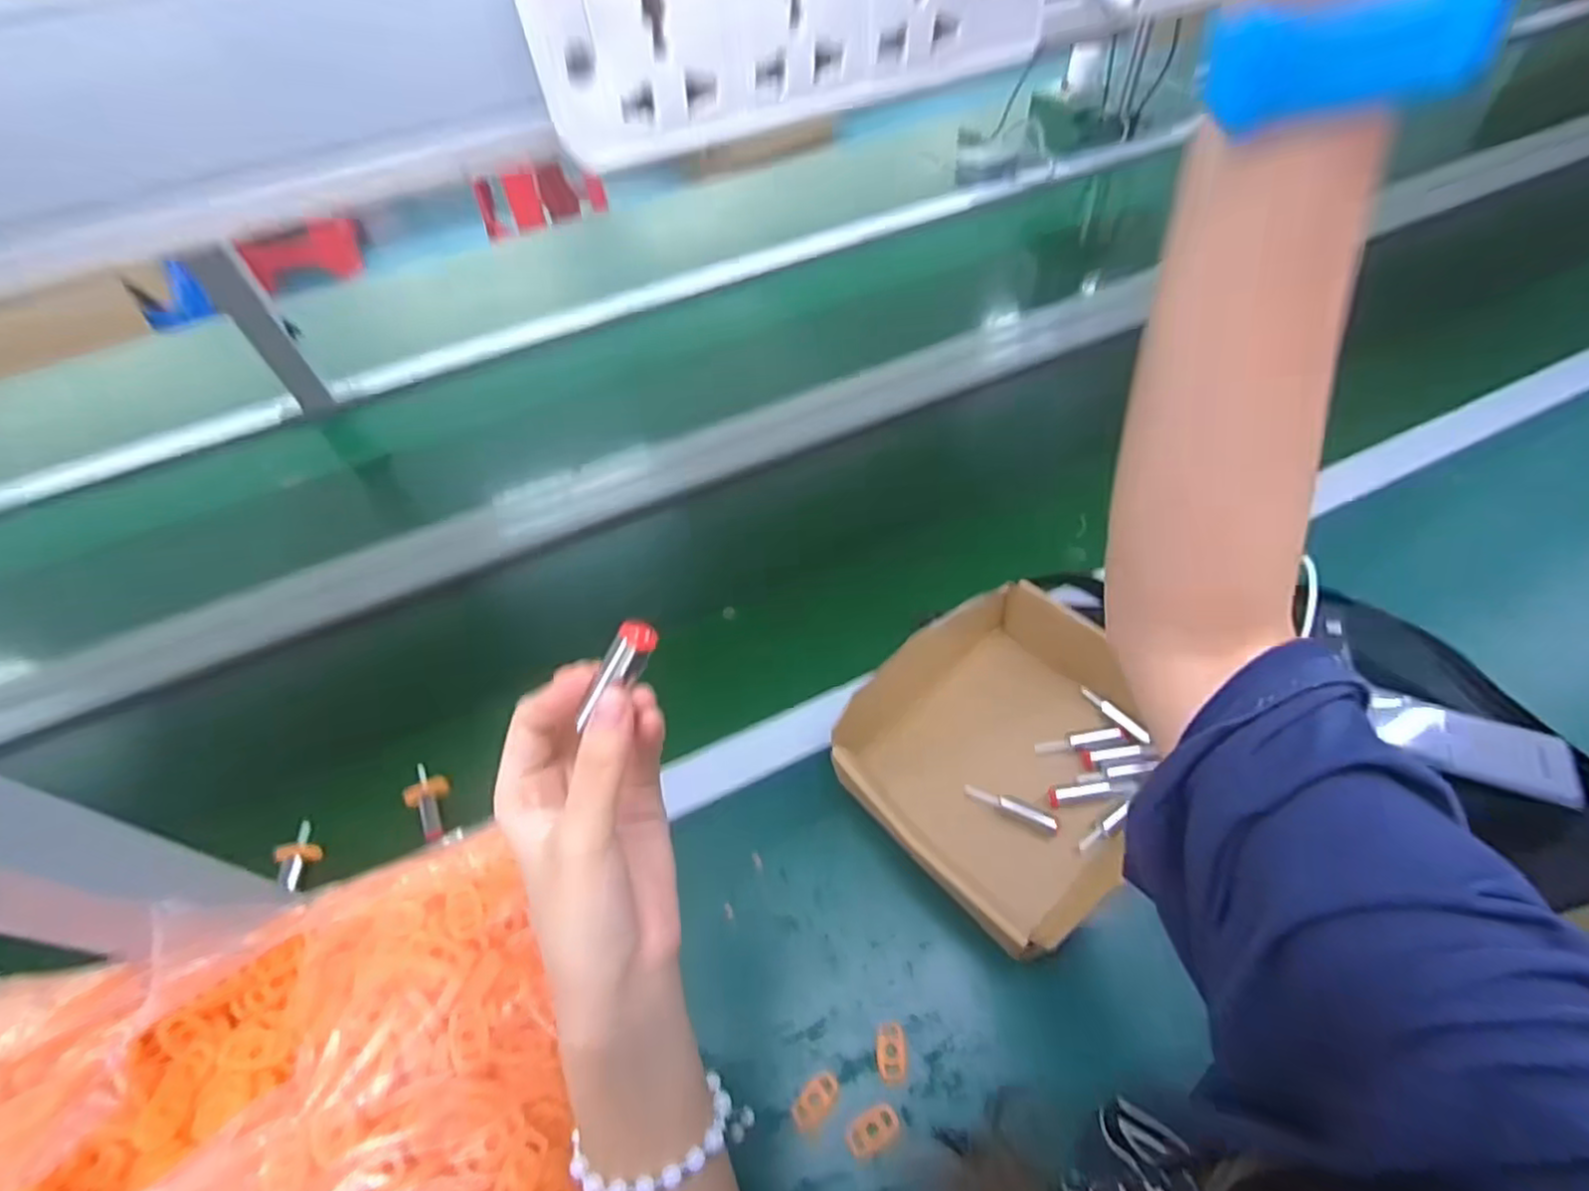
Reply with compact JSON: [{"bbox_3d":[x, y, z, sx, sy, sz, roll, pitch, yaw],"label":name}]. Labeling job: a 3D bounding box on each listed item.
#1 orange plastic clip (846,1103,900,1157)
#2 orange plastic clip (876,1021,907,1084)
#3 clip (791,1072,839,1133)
[{"bbox_3d":[0.046,0.315,0.398,0.032,0.005,0.018,-25,56,-13],"label":"orange plastic clip"},{"bbox_3d":[0.061,0.284,0.420,0.018,0.006,0.032,0,54,5],"label":"orange plastic clip"},{"bbox_3d":[0.013,0.306,0.410,0.018,0.006,0.033,37,65,27],"label":"clip"}]

